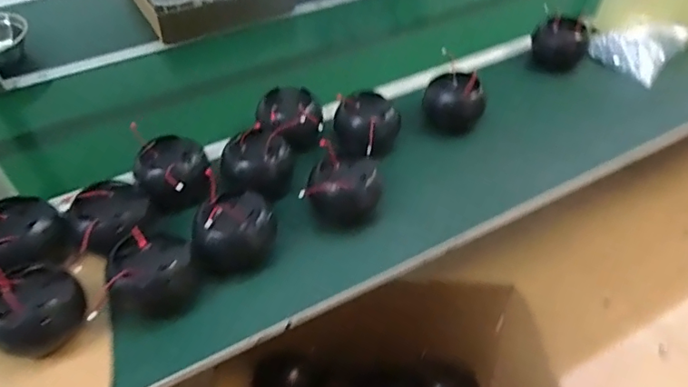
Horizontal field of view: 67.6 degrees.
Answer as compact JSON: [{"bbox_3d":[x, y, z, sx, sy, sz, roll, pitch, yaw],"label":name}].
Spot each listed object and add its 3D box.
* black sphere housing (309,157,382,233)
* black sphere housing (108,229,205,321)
[{"bbox_3d":[-0.003,-0.005,0.926,0.122,0.117,0.125,0,47,0],"label":"black sphere housing"},{"bbox_3d":[-0.286,0.125,0.780,0.124,0.104,0.122,-27,53,-23],"label":"black sphere housing"}]

